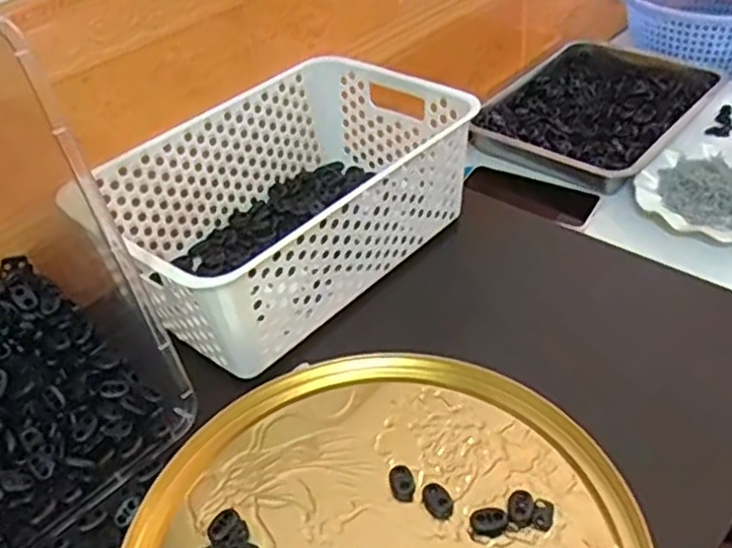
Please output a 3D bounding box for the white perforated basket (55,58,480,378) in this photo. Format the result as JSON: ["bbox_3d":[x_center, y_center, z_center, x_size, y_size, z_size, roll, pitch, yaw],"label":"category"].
[{"bbox_3d":[-0.064,-0.063,0.608,0.192,0.107,0.297,28,51,34],"label":"white perforated basket"}]

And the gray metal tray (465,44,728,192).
[{"bbox_3d":[0.300,-0.224,0.940,0.227,0.034,0.315,23,48,30],"label":"gray metal tray"}]

